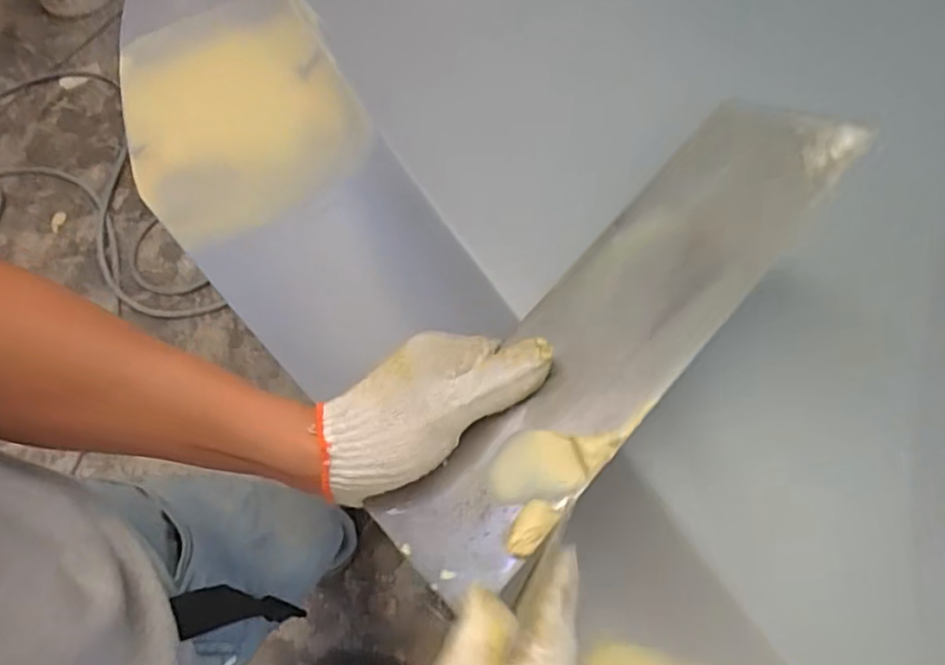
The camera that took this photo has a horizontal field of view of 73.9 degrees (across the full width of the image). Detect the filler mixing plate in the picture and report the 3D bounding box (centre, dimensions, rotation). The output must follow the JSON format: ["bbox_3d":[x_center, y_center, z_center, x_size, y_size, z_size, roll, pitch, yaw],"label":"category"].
[{"bbox_3d":[0.080,-0.008,0.349,0.335,0.011,0.100,-48,47,-10],"label":"filler mixing plate"}]

